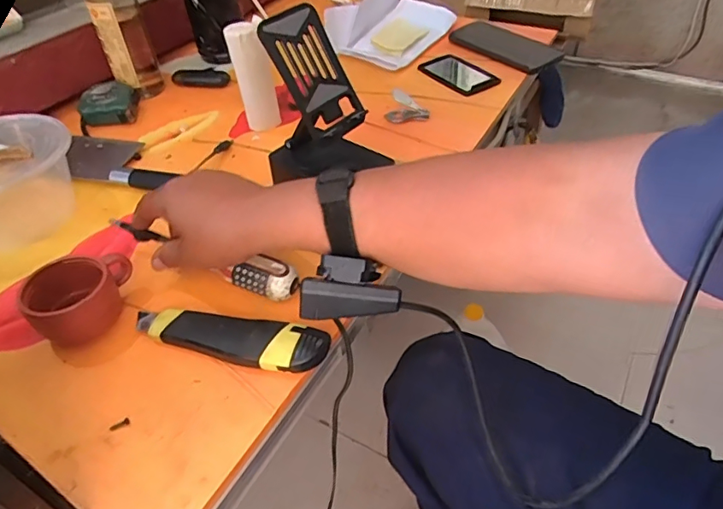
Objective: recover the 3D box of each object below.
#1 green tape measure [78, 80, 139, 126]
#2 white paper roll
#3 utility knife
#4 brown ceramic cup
[{"bbox_3d":[-0.336,-0.202,0.672,0.071,0.033,0.072,-10,44,-9],"label":"green tape measure"},{"bbox_3d":[-0.129,-0.214,0.607,0.048,0.123,0.050,-9,44,-8],"label":"white paper roll"},{"bbox_3d":[-0.105,0.064,0.391,0.159,0.021,0.038,8,44,9],"label":"utility knife"},{"bbox_3d":[-0.226,0.034,0.411,0.078,0.045,0.052,-28,49,-25],"label":"brown ceramic cup"}]

